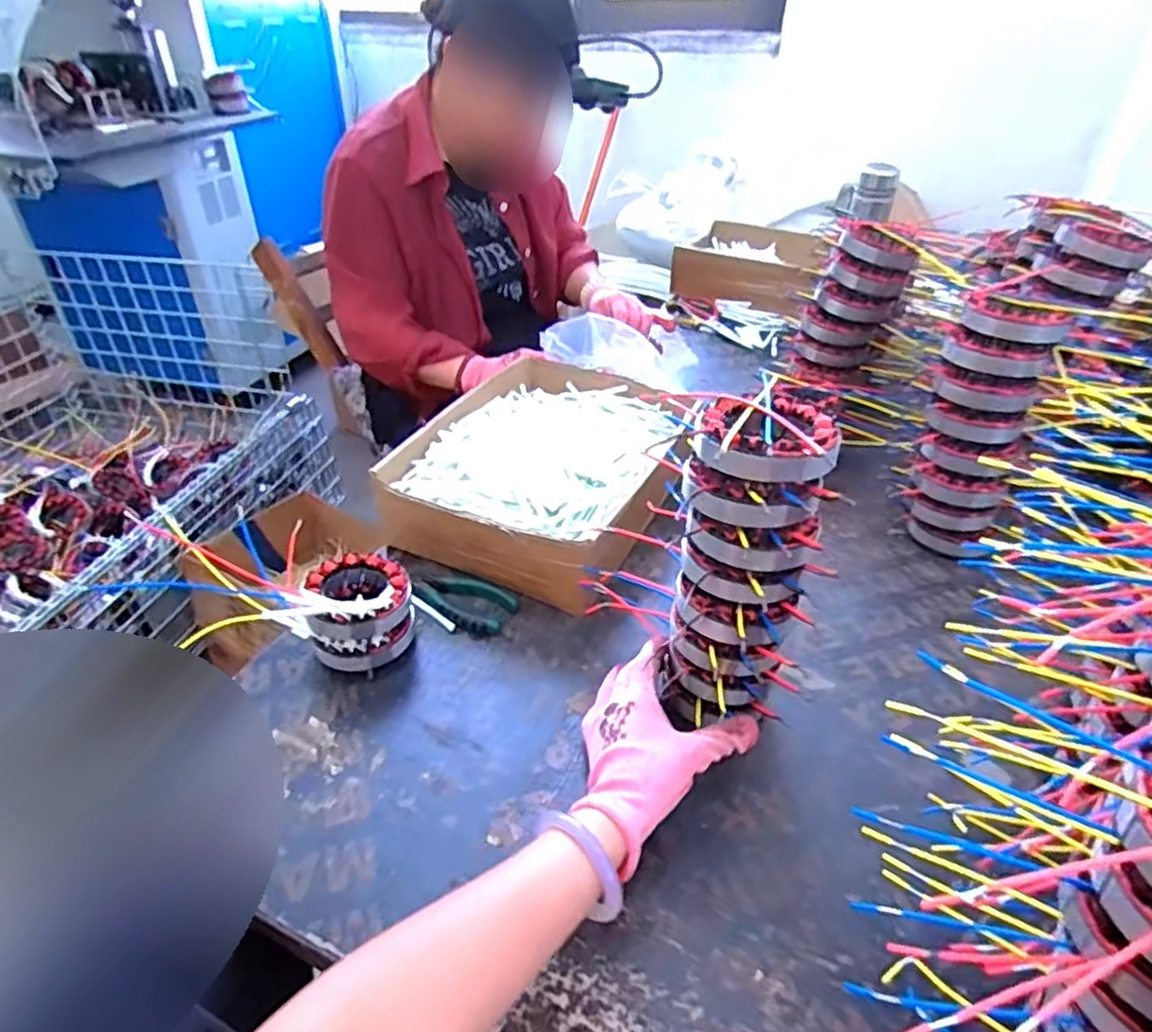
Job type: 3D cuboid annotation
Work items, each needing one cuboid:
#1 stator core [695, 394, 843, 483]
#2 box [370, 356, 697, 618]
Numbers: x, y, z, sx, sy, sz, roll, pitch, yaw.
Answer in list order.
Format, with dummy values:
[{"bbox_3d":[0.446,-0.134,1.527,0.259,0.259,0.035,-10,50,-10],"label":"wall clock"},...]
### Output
[{"bbox_3d":[0.117,-0.054,0.446,0.086,0.030,0.085,0,37,0],"label":"stator core"},{"bbox_3d":[-0.026,-0.058,0.796,0.246,0.091,0.338,14,40,19],"label":"box"}]

